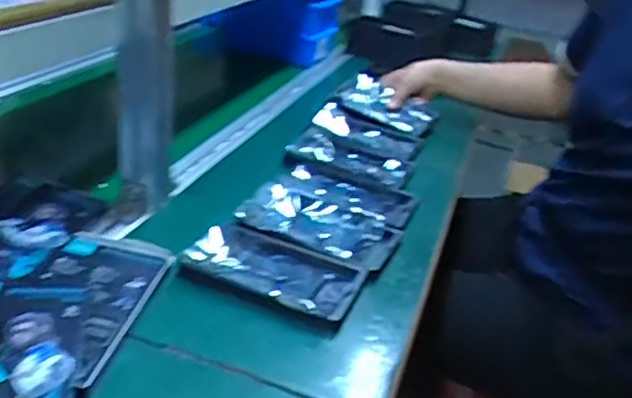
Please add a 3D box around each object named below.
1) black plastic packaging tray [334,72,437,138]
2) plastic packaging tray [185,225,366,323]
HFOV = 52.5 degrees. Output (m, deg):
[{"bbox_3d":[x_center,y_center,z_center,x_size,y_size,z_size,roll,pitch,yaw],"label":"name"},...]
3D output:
[{"bbox_3d":[0.112,-0.154,1.066,0.171,0.035,0.112,28,34,20],"label":"black plastic packaging tray"},{"bbox_3d":[-0.037,0.064,0.623,0.161,0.023,0.095,17,29,18],"label":"plastic packaging tray"}]

